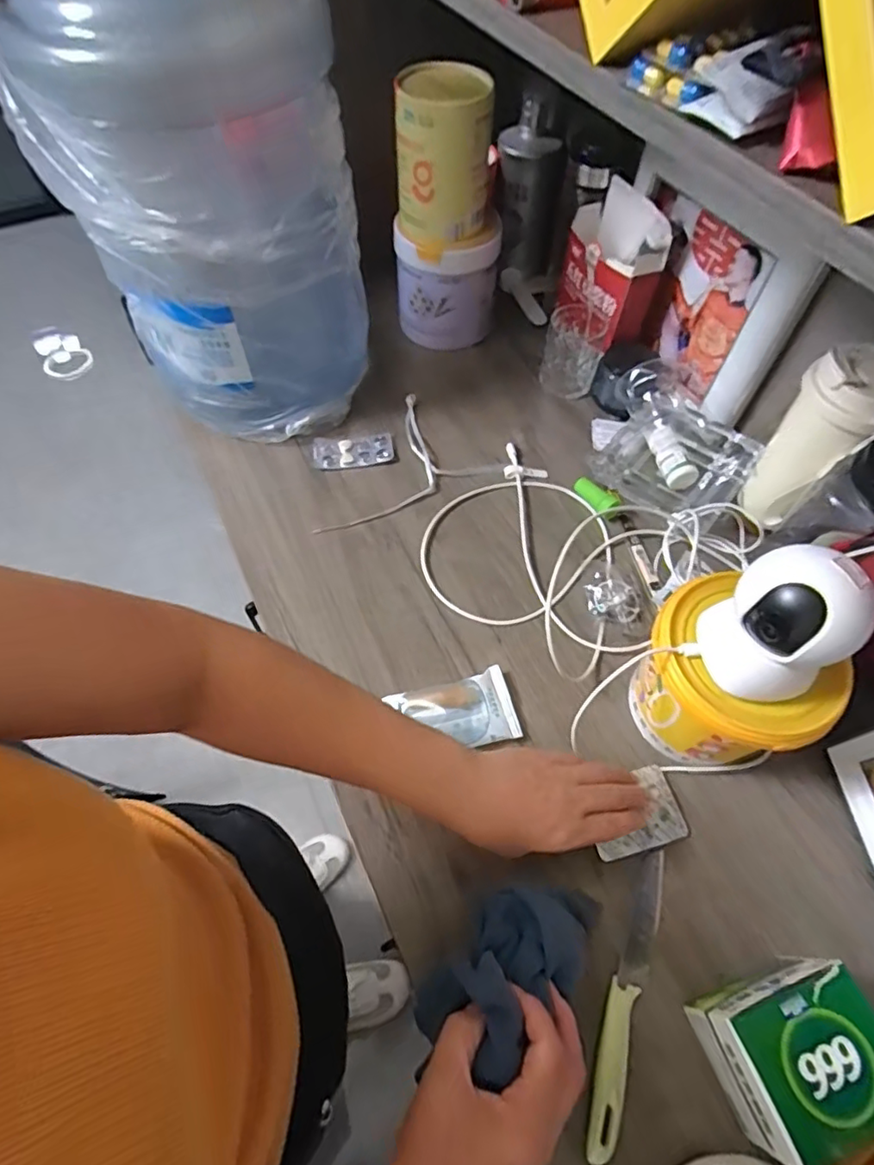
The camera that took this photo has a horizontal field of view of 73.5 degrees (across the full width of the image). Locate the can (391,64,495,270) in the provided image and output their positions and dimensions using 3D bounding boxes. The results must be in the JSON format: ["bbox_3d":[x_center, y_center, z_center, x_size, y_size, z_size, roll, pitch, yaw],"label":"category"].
[{"bbox_3d":[0.005,-0.460,0.643,0.096,0.159,0.088,0,59,-1],"label":"can"}]

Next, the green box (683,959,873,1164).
[{"bbox_3d":[0.228,0.300,0.370,0.098,0.078,0.091,-21,61,-13],"label":"green box"}]

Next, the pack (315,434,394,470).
[{"bbox_3d":[-0.099,-0.154,0.685,0.091,0.007,0.042,-3,59,-3],"label":"pack"}]

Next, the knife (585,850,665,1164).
[{"bbox_3d":[0.142,0.298,0.429,0.024,0.013,0.196,21,61,11],"label":"knife"}]

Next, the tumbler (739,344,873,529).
[{"bbox_3d":[0.350,-0.126,0.541,0.079,0.163,0.083,0,59,-1],"label":"tumbler"}]

